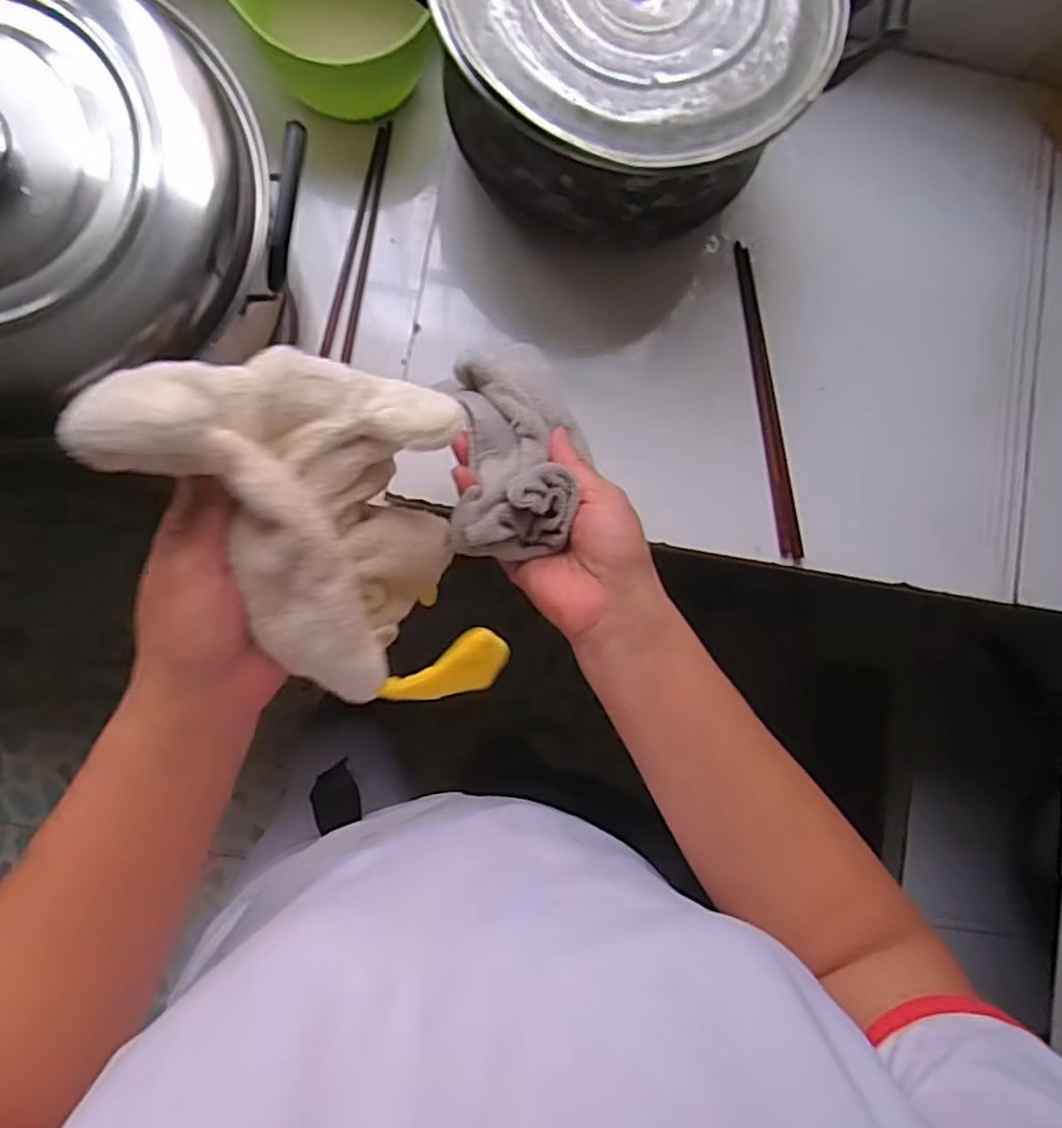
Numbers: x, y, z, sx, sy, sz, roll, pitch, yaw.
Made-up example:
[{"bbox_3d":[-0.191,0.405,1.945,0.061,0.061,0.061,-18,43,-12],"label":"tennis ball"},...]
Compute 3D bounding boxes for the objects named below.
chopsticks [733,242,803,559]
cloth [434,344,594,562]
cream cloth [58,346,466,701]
[{"bbox_3d":[0.183,-0.126,0.542,0.017,0.011,0.244,-7,85,-7],"label":"chopsticks"},{"bbox_3d":[-0.006,-0.065,0.381,0.073,0.037,0.120,0,67,-6],"label":"cloth"},{"bbox_3d":[-0.104,-0.018,0.304,0.131,0.112,0.138,6,84,-5],"label":"cream cloth"}]

